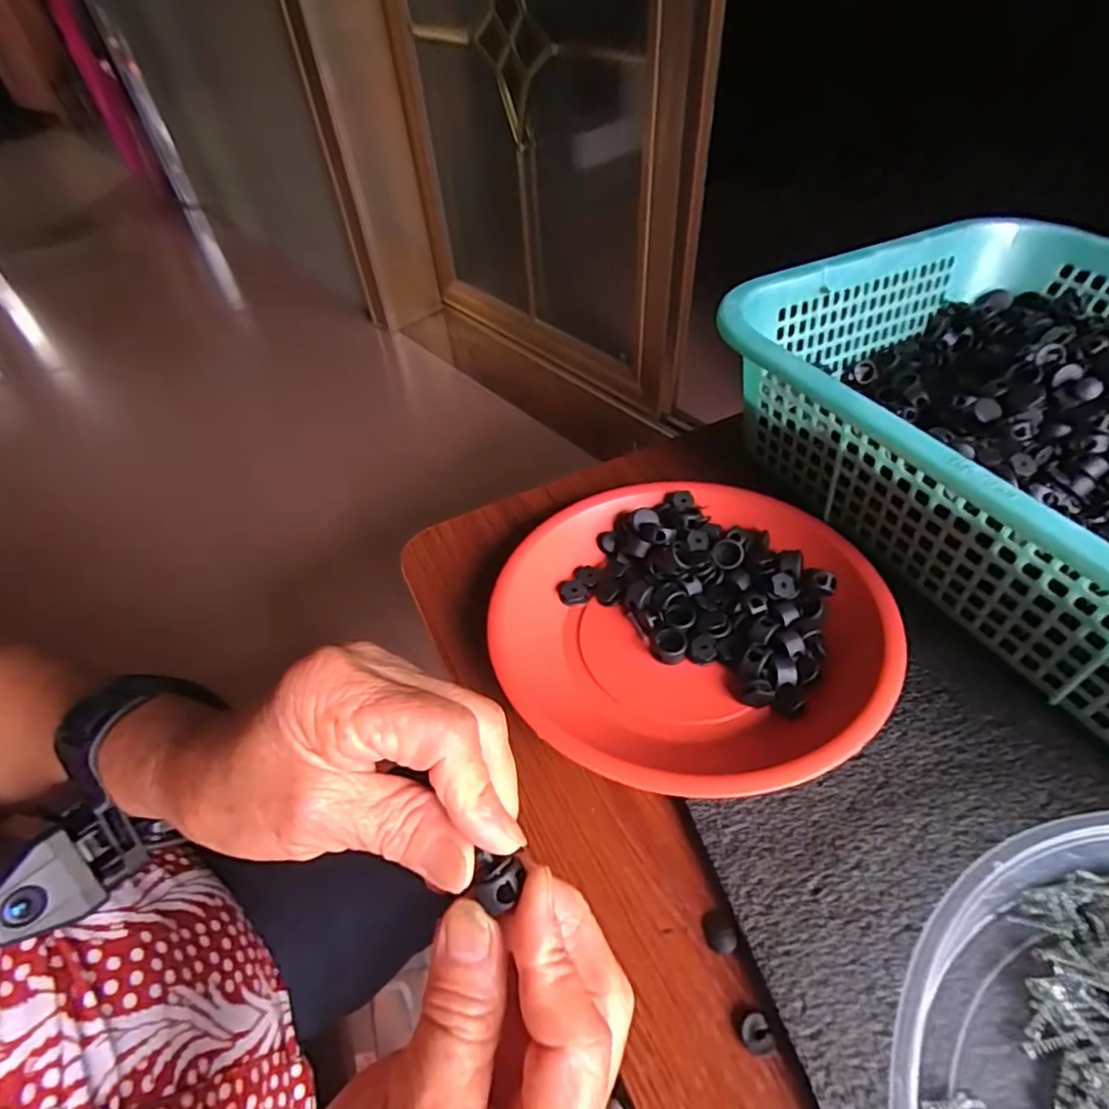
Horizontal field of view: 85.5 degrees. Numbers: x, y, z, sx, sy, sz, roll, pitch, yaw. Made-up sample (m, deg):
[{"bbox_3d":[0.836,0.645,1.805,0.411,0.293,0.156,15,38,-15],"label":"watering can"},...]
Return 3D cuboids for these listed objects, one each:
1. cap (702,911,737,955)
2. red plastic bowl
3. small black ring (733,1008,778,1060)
[{"bbox_3d":[0.065,0.148,0.236,0.011,0.005,0.015,-7,49,-2],"label":"cap"},{"bbox_3d":[0.067,0.031,0.311,0.187,0.037,0.190,-2,49,2],"label":"red plastic bowl"},{"bbox_3d":[0.072,0.171,0.214,0.013,0.004,0.014,-2,49,2],"label":"small black ring"}]

